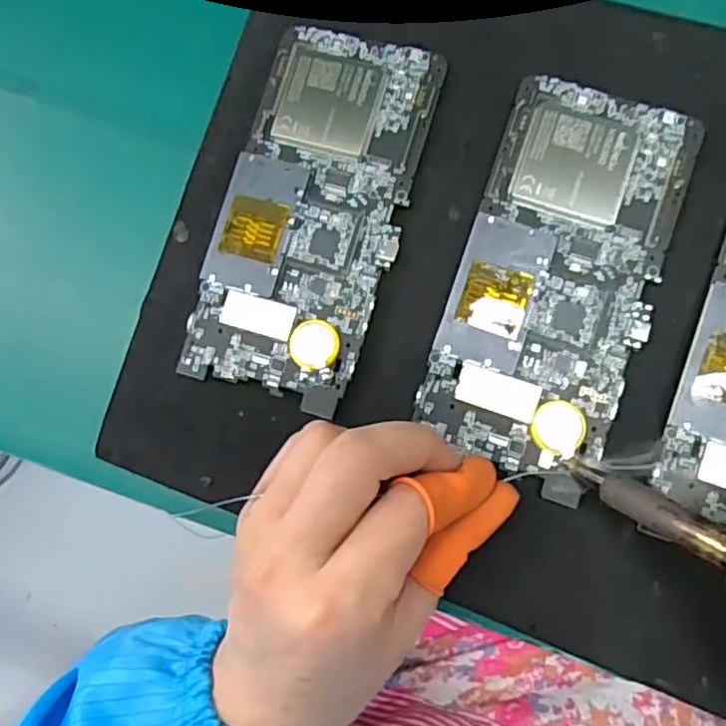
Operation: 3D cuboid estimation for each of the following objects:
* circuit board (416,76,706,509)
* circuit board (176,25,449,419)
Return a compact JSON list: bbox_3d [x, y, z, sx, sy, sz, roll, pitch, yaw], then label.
[{"bbox_3d":[0.074,-0.032,0.244,0.072,0.009,0.150,18,87,8],"label":"circuit board"},{"bbox_3d":[-0.021,-0.062,0.261,0.071,0.009,0.150,17,87,10],"label":"circuit board"}]

